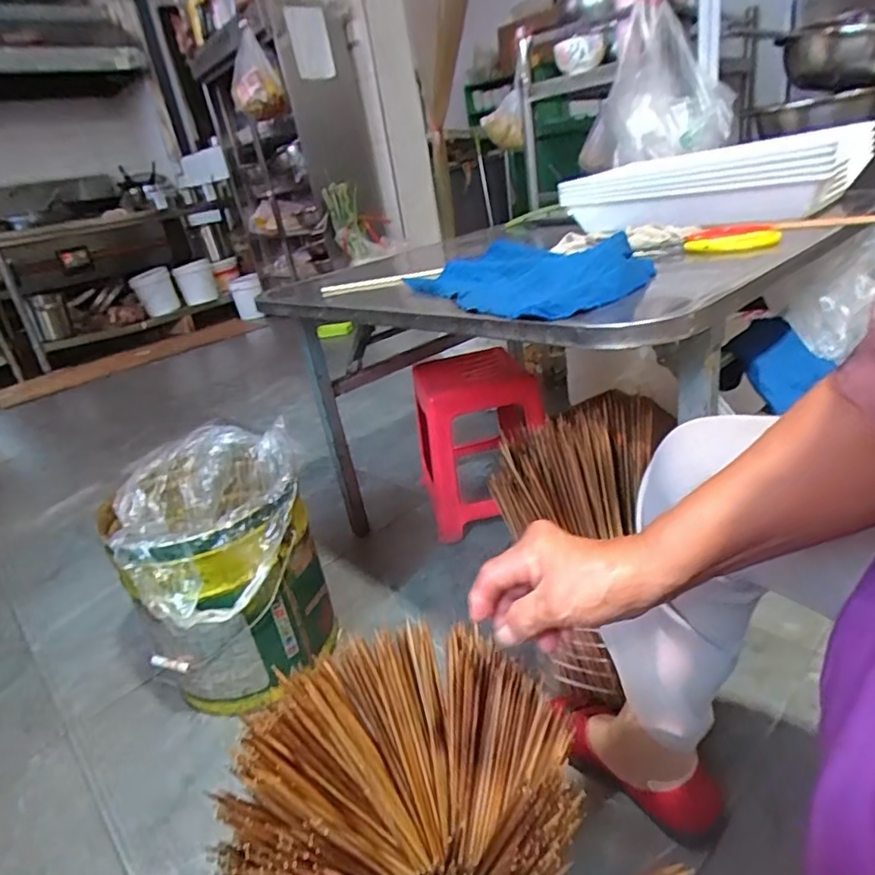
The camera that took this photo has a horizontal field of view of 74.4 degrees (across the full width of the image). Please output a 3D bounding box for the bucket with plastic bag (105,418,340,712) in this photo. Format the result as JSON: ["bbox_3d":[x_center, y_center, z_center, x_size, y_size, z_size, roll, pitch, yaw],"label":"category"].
[{"bbox_3d":[-0.333,0.216,0.928,0.270,0.370,0.316,-20,26,-27],"label":"bucket with plastic bag"}]

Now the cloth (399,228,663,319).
[{"bbox_3d":[0.097,-0.198,0.692,0.181,0.044,0.314,-21,27,-22],"label":"cloth"}]

